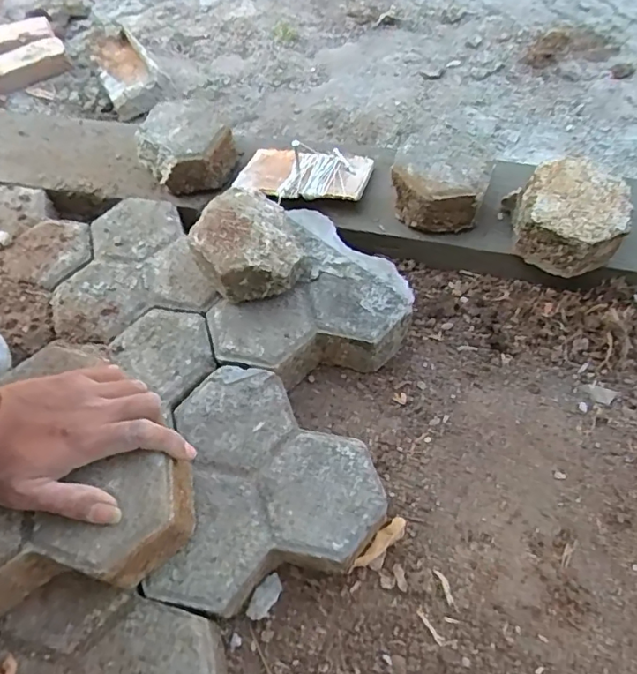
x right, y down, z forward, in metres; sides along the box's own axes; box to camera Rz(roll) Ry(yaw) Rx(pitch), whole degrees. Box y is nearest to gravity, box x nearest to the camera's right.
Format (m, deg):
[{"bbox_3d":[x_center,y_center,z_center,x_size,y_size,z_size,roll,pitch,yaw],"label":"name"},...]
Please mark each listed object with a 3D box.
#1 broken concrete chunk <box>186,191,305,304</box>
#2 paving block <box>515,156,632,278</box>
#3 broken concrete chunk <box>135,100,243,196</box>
[{"bbox_3d":[-0.070,-0.090,0.521,0.095,0.061,0.102,-2,58,3],"label":"broken concrete chunk"},{"bbox_3d":[0.249,-0.118,0.533,0.104,0.063,0.099,28,64,19],"label":"paving block"},{"bbox_3d":[-0.154,-0.219,0.624,0.115,0.069,0.102,-17,59,-7],"label":"broken concrete chunk"}]

